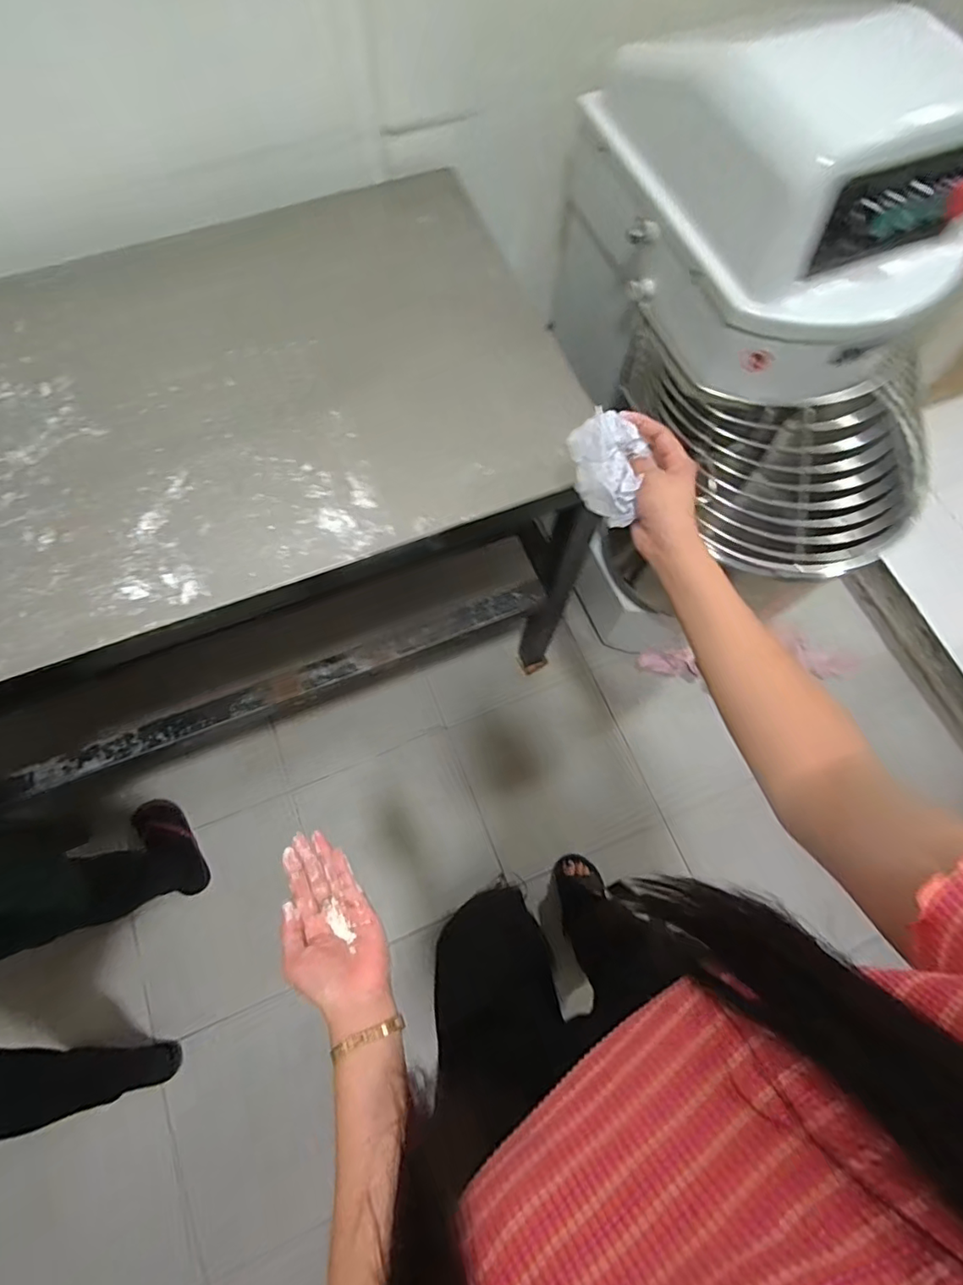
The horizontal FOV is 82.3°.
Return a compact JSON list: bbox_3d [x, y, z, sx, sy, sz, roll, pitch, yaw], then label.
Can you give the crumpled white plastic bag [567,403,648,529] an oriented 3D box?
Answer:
[{"bbox_3d":[0.125,-0.169,0.532,0.048,0.064,0.108,-16,72,-8],"label":"crumpled white plastic bag"}]

